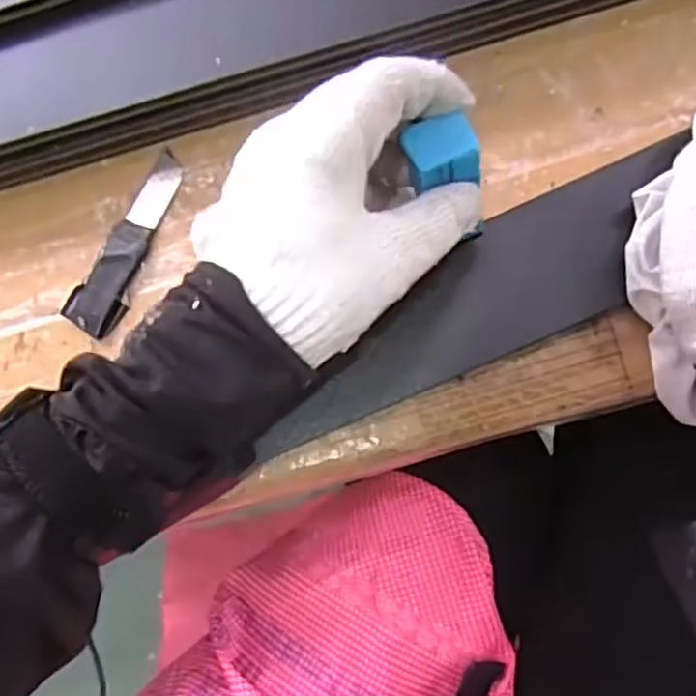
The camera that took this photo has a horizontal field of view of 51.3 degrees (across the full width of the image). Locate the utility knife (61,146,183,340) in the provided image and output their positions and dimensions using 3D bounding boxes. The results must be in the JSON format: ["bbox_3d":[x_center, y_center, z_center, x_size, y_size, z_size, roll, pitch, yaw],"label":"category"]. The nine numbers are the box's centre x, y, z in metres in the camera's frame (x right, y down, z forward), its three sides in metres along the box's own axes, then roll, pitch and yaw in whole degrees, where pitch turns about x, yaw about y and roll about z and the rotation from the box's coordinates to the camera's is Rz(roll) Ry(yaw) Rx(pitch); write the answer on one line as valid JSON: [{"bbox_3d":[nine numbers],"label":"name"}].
[{"bbox_3d":[-0.112,-0.054,0.372,0.027,0.007,0.099,24,87,9],"label":"utility knife"}]

